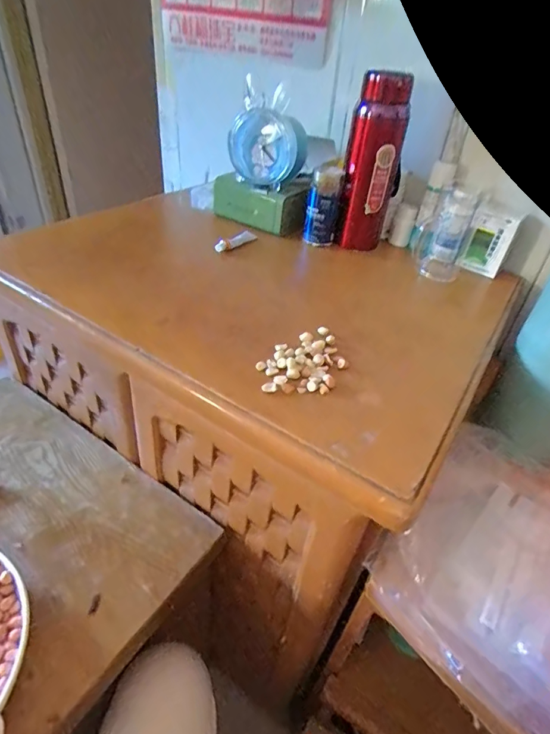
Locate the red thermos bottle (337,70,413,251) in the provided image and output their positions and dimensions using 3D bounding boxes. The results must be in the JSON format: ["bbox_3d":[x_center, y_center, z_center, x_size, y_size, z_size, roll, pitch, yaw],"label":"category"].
[{"bbox_3d":[0.155,-0.311,0.666,0.084,0.241,0.065,13,38,7],"label":"red thermos bottle"}]

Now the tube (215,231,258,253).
[{"bbox_3d":[-0.062,-0.200,0.681,0.020,0.018,0.090,25,41,22],"label":"tube"}]

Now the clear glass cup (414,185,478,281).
[{"bbox_3d":[0.261,-0.202,0.658,0.069,0.117,0.075,19,39,15],"label":"clear glass cup"}]

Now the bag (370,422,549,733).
[{"bbox_3d":[0.277,0.199,0.422,0.275,0.059,0.279,31,44,28],"label":"bag"}]

